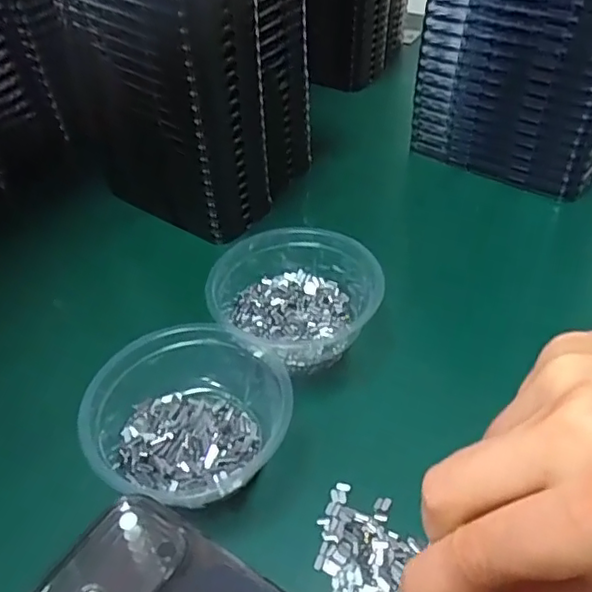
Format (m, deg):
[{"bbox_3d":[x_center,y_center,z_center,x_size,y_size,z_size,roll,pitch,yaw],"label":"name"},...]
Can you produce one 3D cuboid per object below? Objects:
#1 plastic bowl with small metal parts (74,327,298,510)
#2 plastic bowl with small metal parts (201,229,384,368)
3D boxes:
[{"bbox_3d":[-0.060,0.068,0.347,0.091,0.055,0.100,-2,44,2],"label":"plastic bowl with small metal parts"},{"bbox_3d":[-0.003,0.003,0.410,0.117,0.047,0.099,-6,44,-3],"label":"plastic bowl with small metal parts"}]

